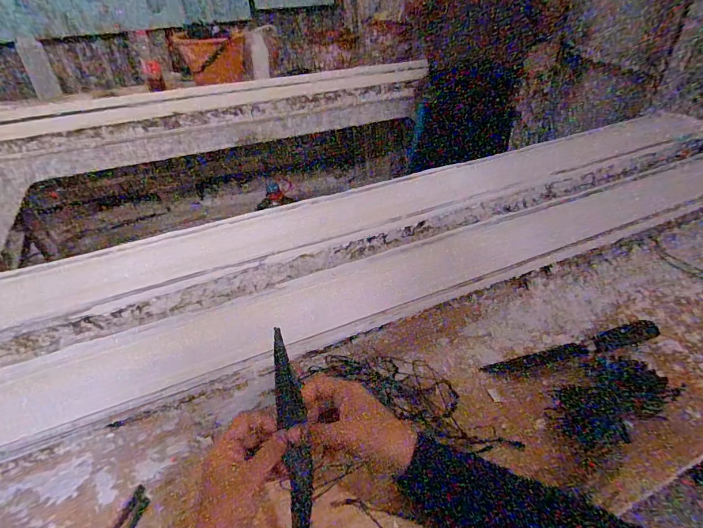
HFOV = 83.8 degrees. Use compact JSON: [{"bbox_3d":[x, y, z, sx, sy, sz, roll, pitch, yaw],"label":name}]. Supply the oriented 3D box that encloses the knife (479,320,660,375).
[{"bbox_3d":[0.301,0.115,0.531,0.245,0.019,0.027,-10,40,-9],"label":"knife"}]

